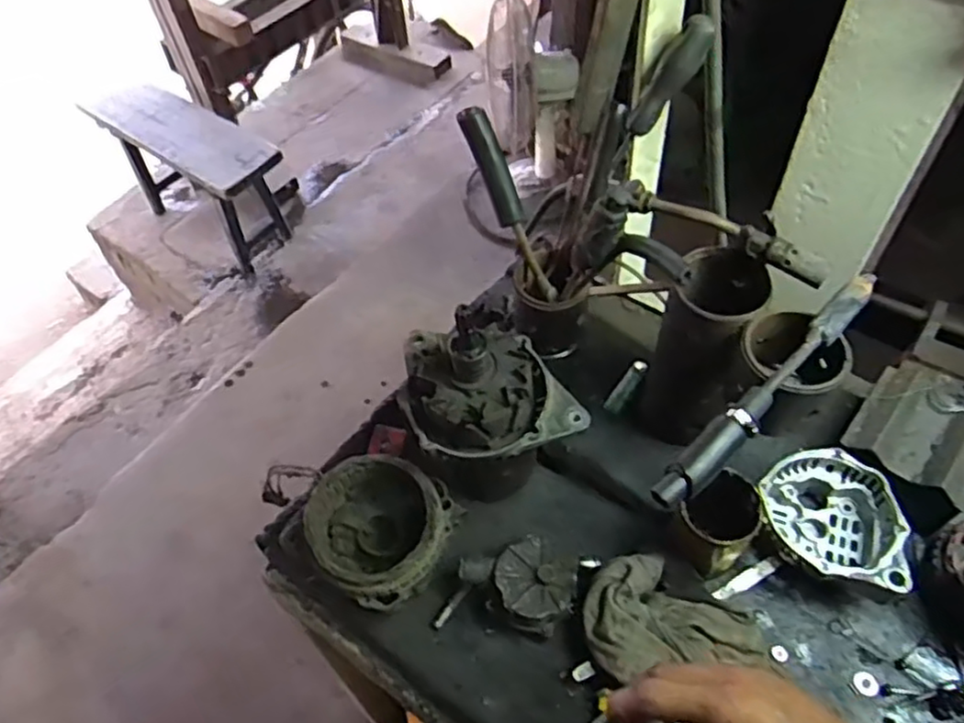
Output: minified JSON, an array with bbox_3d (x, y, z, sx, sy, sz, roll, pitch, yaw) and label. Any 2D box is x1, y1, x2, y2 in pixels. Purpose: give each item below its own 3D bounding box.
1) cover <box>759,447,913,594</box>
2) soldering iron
[{"bbox_3d":[0.356,0.157,0.694,0.099,0.074,0.146,-22,56,-11],"label":"cover"},{"bbox_3d":[0.232,0.019,0.562,0.269,0.031,0.026,-38,61,-21],"label":"soldering iron"}]

